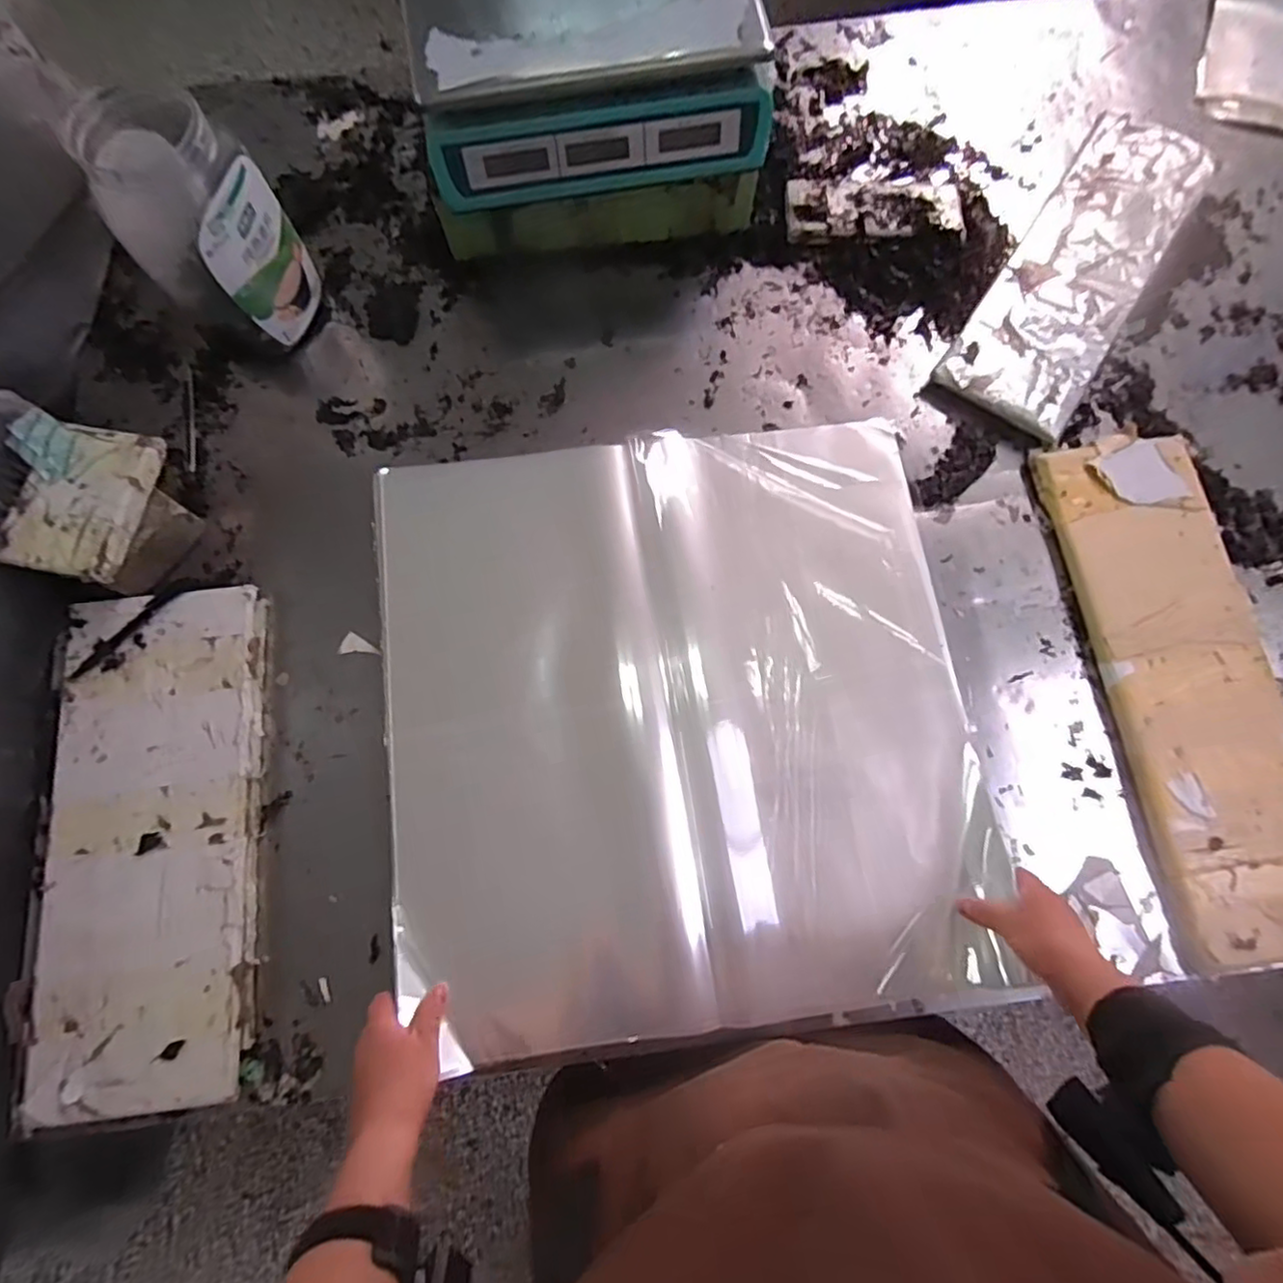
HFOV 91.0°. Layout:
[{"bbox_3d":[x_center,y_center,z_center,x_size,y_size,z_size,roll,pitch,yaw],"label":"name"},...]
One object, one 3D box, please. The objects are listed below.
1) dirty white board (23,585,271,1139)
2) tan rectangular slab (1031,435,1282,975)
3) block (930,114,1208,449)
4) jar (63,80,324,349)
[{"bbox_3d":[-0.444,0.174,0.568,0.179,0.023,0.444,-5,76,-2],"label":"dirty white board"},{"bbox_3d":[0.529,0.034,0.612,0.153,0.031,0.497,-6,76,-2],"label":"tan rectangular slab"},{"bbox_3d":[0.514,-0.437,0.736,0.146,0.025,0.462,34,78,8],"label":"block"},{"bbox_3d":[-0.413,-0.389,0.616,0.096,0.203,0.106,15,76,3],"label":"jar"}]

